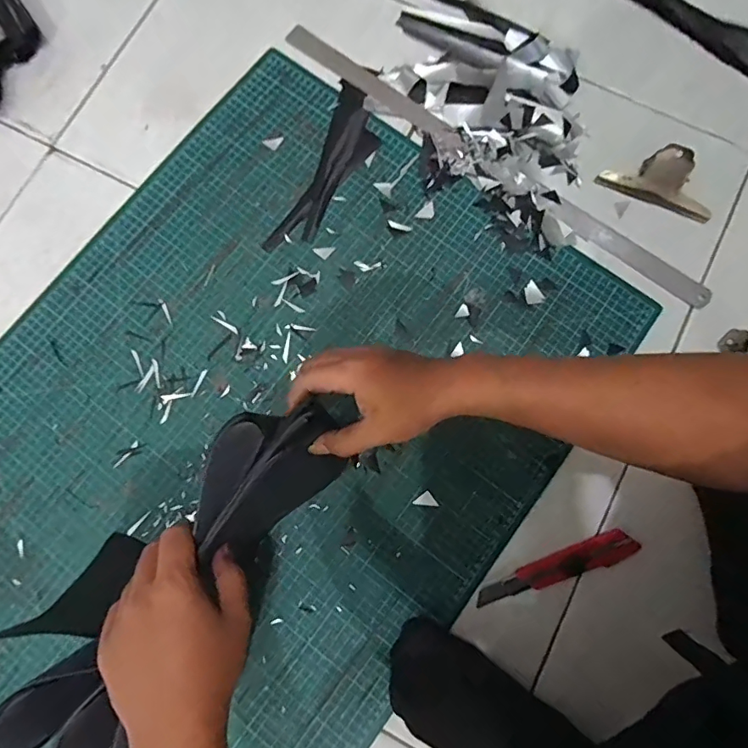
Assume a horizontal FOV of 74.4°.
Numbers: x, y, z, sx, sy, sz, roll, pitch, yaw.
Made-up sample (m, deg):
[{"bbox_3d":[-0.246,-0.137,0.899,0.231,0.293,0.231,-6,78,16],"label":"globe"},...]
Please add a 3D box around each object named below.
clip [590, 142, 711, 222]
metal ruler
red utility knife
[{"bbox_3d":[0.351,-0.238,0.593,0.140,0.042,0.058,26,81,5],"label":"clip"},{"bbox_3d":[0.141,-0.272,0.622,0.622,0.008,0.035,37,79,7],"label":"metal ruler"},{"bbox_3d":[0.196,0.209,0.526,0.179,0.010,0.032,-21,80,-3],"label":"red utility knife"}]

